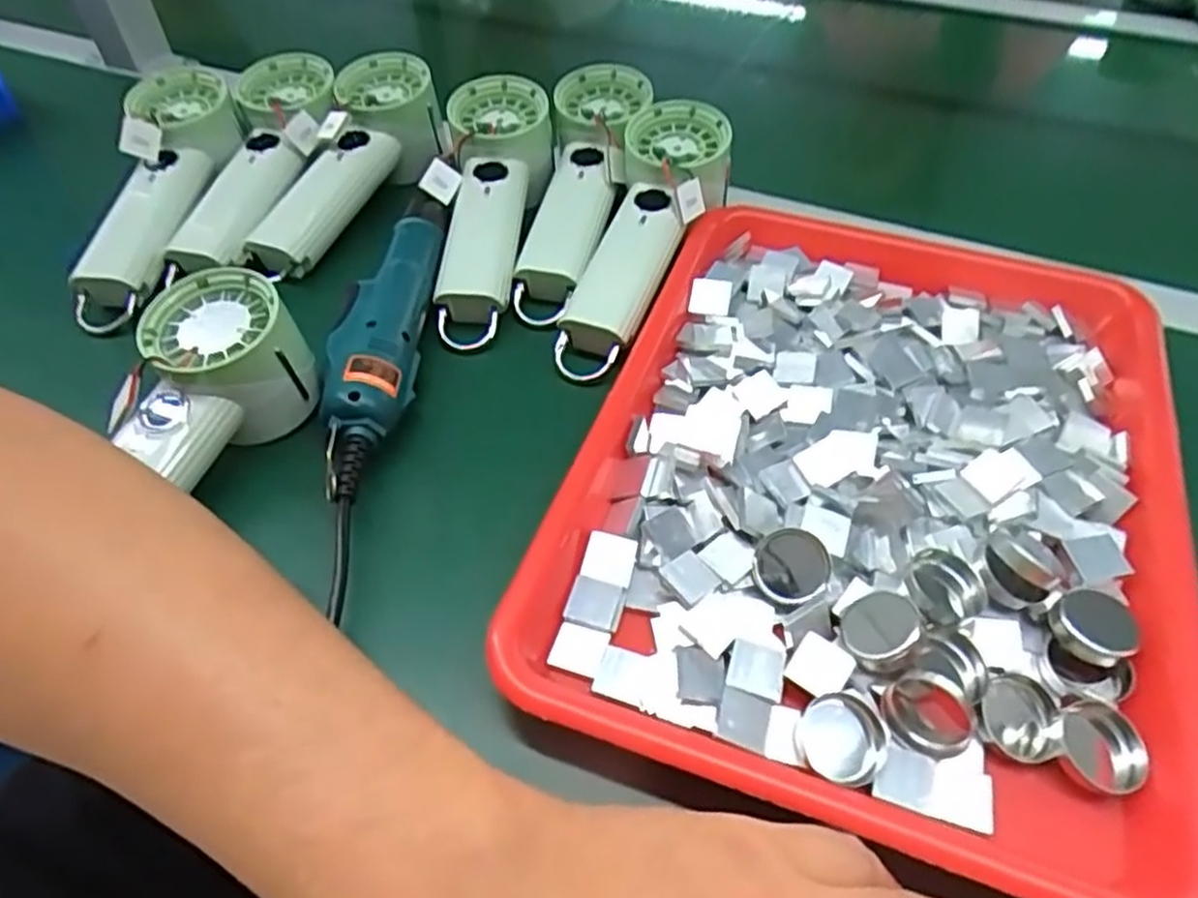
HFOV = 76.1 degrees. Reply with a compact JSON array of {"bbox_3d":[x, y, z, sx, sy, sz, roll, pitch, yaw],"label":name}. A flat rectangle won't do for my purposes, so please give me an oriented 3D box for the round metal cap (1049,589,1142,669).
[{"bbox_3d":[0.194,0.069,0.296,0.033,0.008,0.028,-16,52,-11],"label":"round metal cap"}]

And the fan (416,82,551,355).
[{"bbox_3d":[-0.070,-0.147,0.455,0.070,0.068,0.183,2,51,4],"label":"fan"}]

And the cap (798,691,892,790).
[{"bbox_3d":[0.088,0.104,0.271,0.030,0.016,0.030,-1,50,1],"label":"cap"}]

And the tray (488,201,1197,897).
[{"bbox_3d":[0.127,0.004,0.350,0.248,0.026,0.333,15,53,14],"label":"tray"}]

